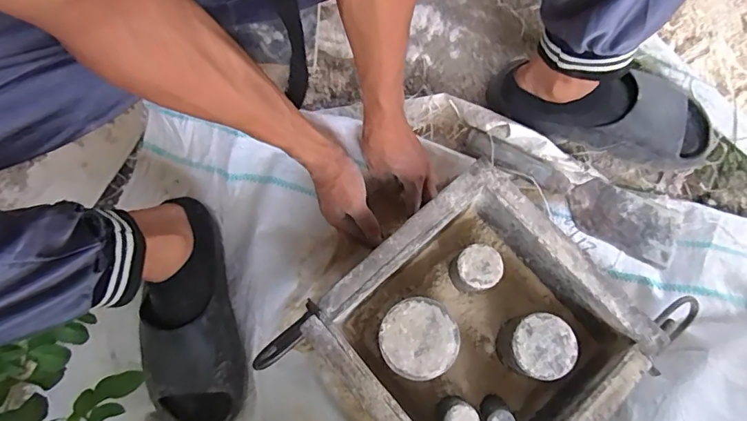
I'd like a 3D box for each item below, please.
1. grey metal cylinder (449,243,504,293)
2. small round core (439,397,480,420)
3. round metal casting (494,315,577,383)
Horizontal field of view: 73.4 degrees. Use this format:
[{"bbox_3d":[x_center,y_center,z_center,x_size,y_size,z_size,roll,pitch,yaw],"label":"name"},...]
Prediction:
[{"bbox_3d":[0.103,0.061,0.510,0.042,0.067,0.042,-1,80,3],"label":"grey metal cylinder"},{"bbox_3d":[0.079,0.195,0.471,0.030,0.065,0.031,-1,80,3],"label":"small round core"},{"bbox_3d":[0.156,0.132,0.488,0.055,0.070,0.057,-1,80,3],"label":"round metal casting"}]

